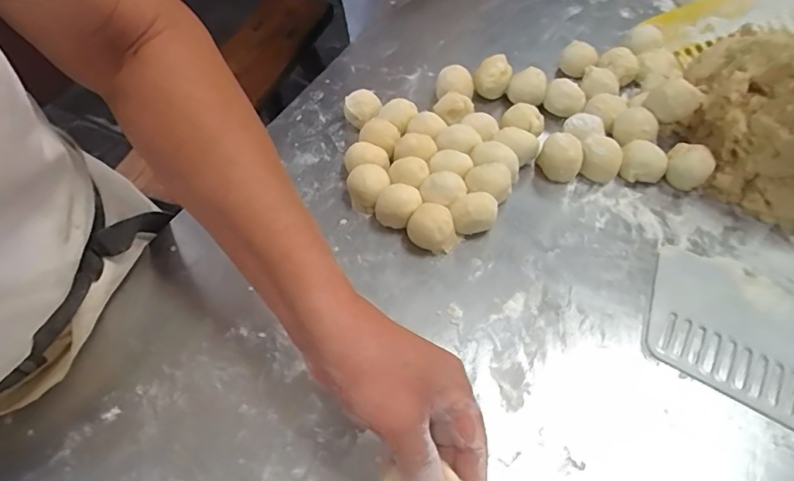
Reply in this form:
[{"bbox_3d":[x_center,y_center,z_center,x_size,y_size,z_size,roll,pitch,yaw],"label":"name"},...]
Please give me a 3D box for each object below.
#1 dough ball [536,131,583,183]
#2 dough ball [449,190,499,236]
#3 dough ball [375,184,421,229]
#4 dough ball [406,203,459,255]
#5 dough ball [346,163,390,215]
[{"bbox_3d":[0.167,-0.086,0.472,0.041,0.036,0.040,-2,56,3],"label":"dough ball"},{"bbox_3d":[0.071,-0.026,0.436,0.042,0.040,0.030,-6,56,0],"label":"dough ball"},{"bbox_3d":[0.003,-0.032,0.444,0.037,0.034,0.034,-2,56,3],"label":"dough ball"},{"bbox_3d":[0.034,-0.011,0.425,0.041,0.036,0.034,36,66,25],"label":"dough ball"},{"bbox_3d":[-0.028,-0.051,0.460,0.043,0.036,0.040,-2,56,3],"label":"dough ball"}]

